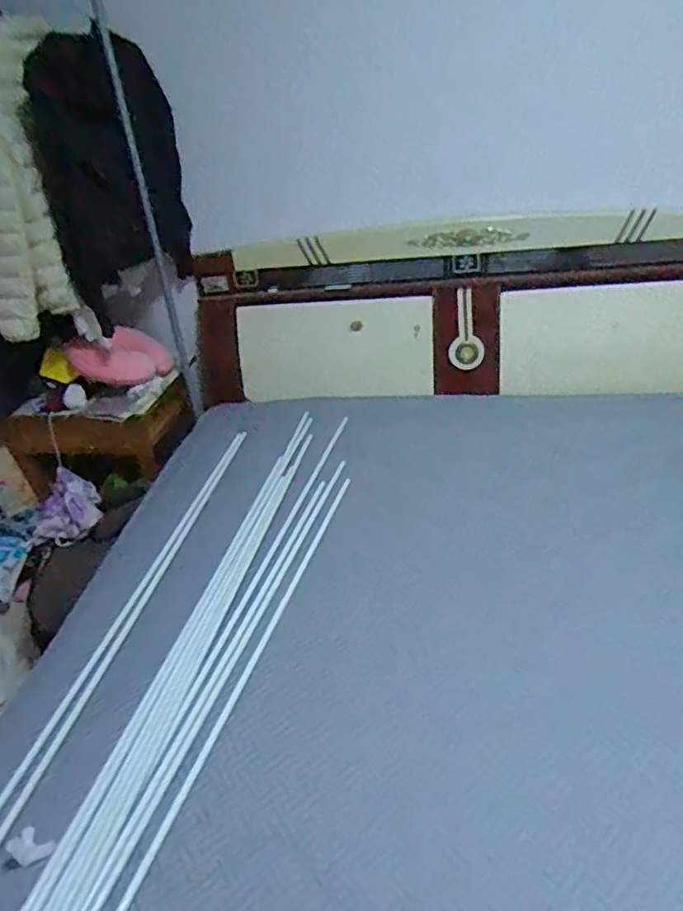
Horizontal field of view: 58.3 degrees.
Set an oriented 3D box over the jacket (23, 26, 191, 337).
[{"bbox_3d":[-0.579,-0.710,1.627,0.378,0.627,0.481,-17,34,-15],"label":"jacket"}]

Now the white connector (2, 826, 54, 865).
[{"bbox_3d":[-0.475,0.601,0.938,0.068,0.025,0.042,12,37,27],"label":"white connector"}]

